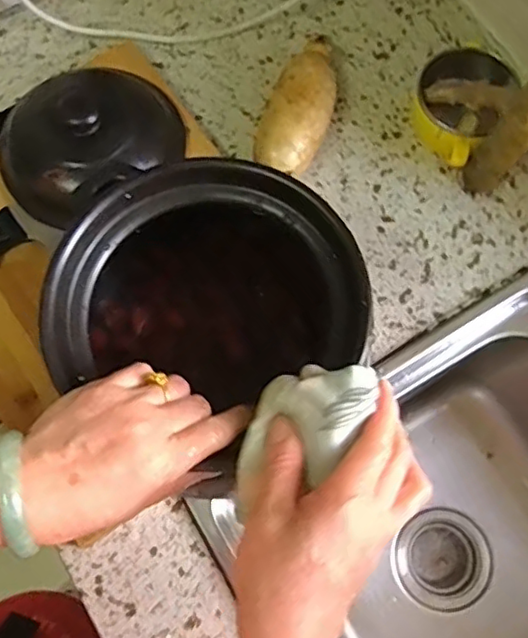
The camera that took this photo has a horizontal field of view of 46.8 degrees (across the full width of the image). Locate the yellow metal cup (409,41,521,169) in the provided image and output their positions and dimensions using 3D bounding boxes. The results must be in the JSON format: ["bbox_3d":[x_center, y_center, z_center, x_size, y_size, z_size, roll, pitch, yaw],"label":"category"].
[{"bbox_3d":[0.188,-0.213,0.599,0.087,0.056,0.117,35,77,9],"label":"yellow metal cup"}]

